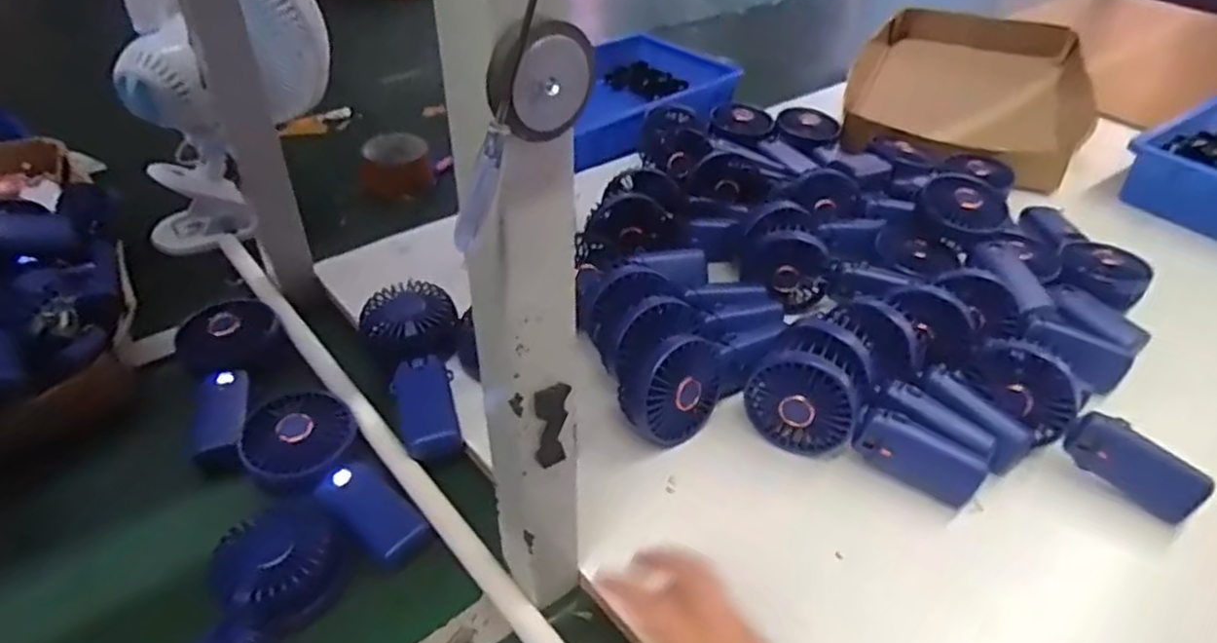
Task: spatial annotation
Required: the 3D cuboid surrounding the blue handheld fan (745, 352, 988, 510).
[{"bbox_3d":[0.199,0.084,0.591,0.179,0.083,0.036,18,42,17],"label":"blue handheld fan"}]

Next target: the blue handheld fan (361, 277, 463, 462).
[{"bbox_3d":[-0.161,0.039,0.662,0.081,0.055,0.176,-17,44,-22],"label":"blue handheld fan"}]

